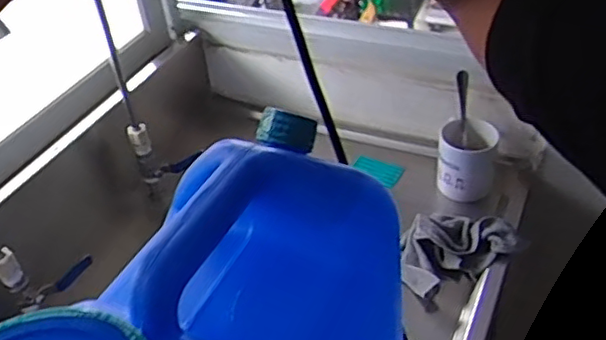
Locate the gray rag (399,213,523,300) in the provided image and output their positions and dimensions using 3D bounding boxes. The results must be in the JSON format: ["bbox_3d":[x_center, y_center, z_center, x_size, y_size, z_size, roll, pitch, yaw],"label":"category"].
[{"bbox_3d":[0.202,0.103,0.847,0.155,0.047,0.106,-22,42,-18],"label":"gray rag"}]

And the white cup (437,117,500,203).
[{"bbox_3d":[0.252,-0.015,0.937,0.090,0.096,0.096,-4,40,3],"label":"white cup"}]

